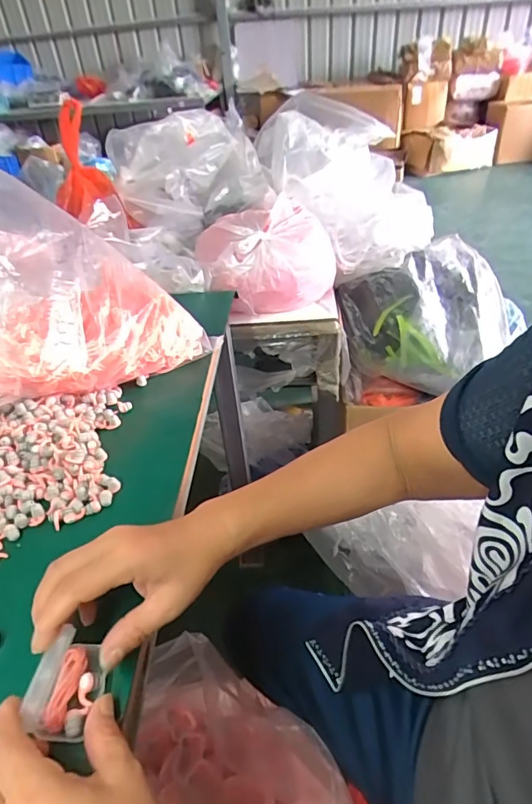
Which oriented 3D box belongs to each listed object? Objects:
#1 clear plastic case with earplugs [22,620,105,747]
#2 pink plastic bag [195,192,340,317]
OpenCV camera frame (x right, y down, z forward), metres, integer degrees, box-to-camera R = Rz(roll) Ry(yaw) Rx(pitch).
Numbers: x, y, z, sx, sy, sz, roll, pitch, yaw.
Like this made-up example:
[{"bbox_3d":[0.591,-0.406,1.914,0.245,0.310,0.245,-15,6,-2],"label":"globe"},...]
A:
[{"bbox_3d":[-0.120,0.171,0.293,0.030,0.039,0.054,0,39,6],"label":"clear plastic case with earplugs"},{"bbox_3d":[0.002,-0.264,0.859,0.241,0.137,0.192,-11,39,-8],"label":"pink plastic bag"}]

